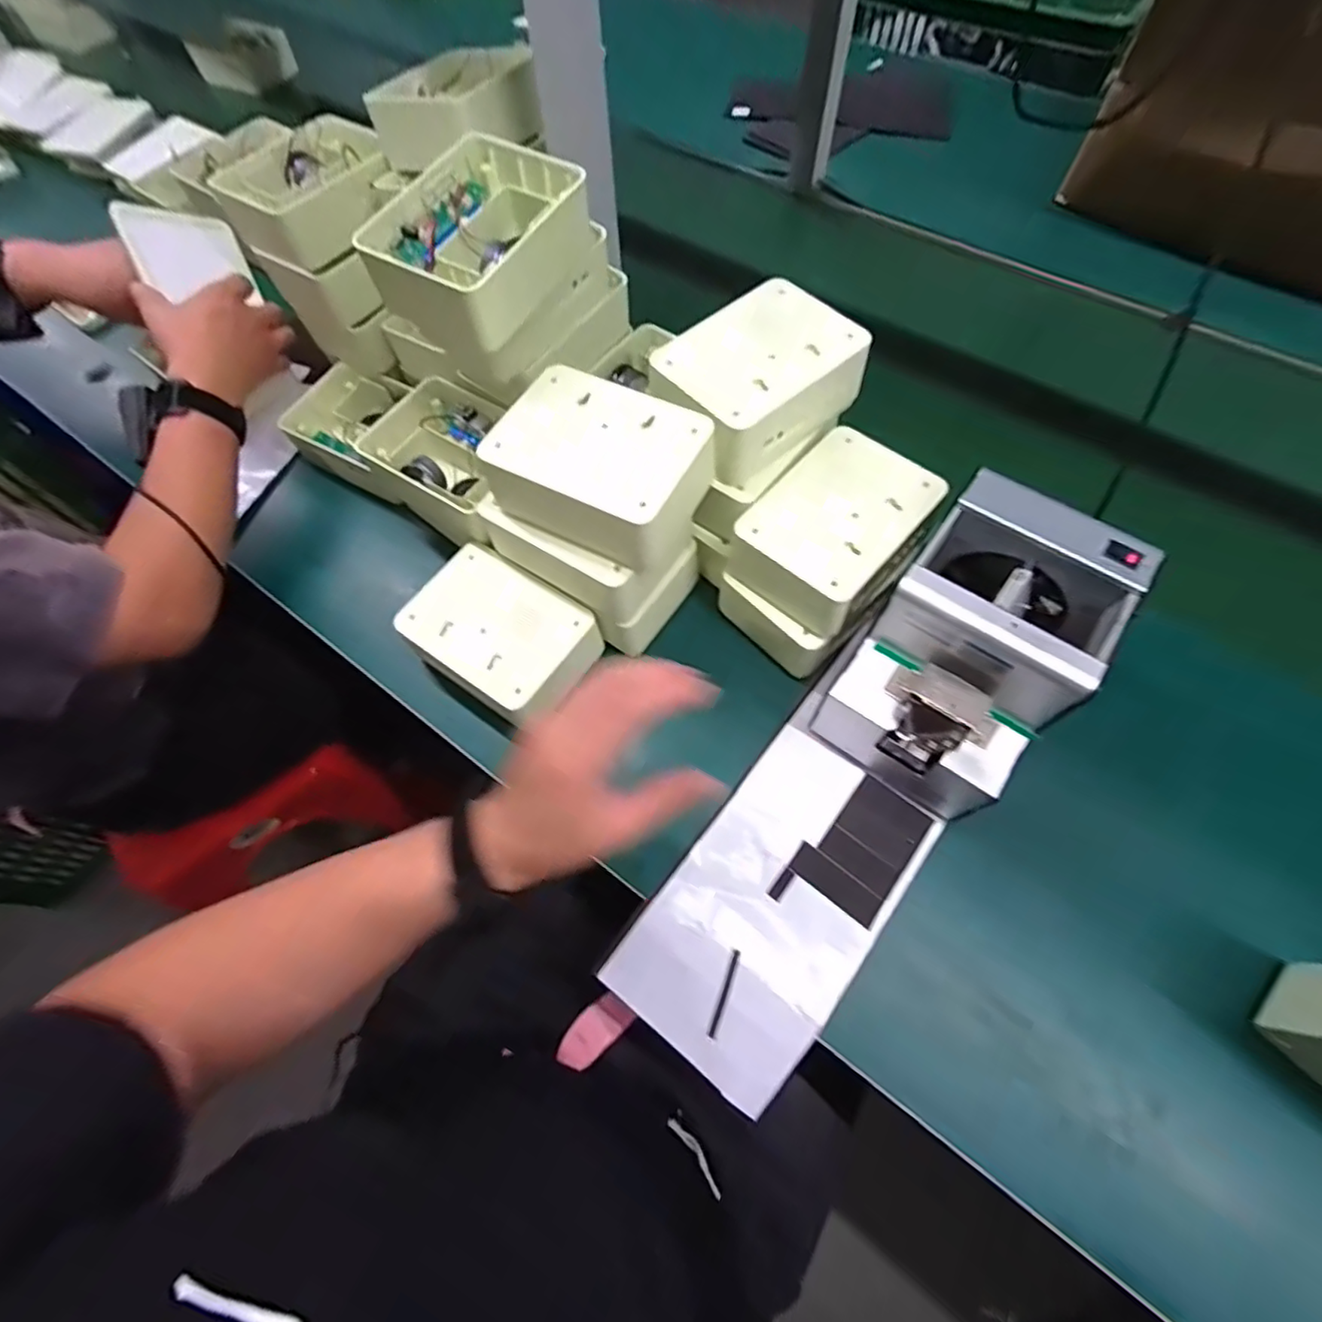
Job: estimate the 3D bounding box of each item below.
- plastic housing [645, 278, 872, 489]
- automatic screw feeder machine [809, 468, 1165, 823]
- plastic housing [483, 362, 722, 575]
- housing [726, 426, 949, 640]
[{"bbox_3d":[0.072,-0.214,0.461,0.141,0.059,0.100,-37,68,-14],"label":"plastic housing"},{"bbox_3d":[0.219,-0.005,0.433,0.129,0.148,0.175,35,71,17],"label":"automatic screw feeder machine"},{"bbox_3d":[-0.042,-0.139,0.440,0.134,0.067,0.098,28,69,15],"label":"plastic housing"},{"bbox_3d":[0.134,-0.097,0.466,0.112,0.060,0.144,35,71,17],"label":"housing"}]

